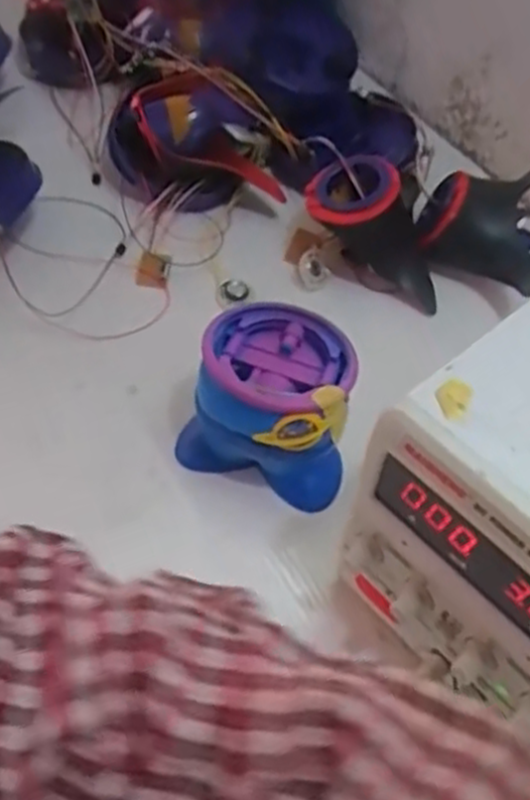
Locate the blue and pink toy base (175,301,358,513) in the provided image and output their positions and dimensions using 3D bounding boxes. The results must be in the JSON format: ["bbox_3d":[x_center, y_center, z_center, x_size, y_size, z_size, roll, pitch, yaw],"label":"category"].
[{"bbox_3d":[0.002,0.000,0.444,0.094,0.075,0.073,14,53,6],"label":"blue and pink toy base"}]

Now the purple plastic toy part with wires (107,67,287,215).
[{"bbox_3d":[-0.050,-0.191,0.582,0.126,0.064,0.093,-4,53,-7],"label":"purple plastic toy part with wires"}]

